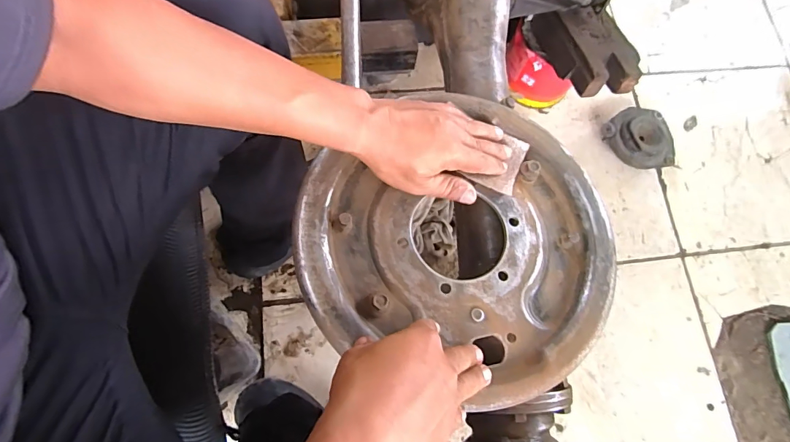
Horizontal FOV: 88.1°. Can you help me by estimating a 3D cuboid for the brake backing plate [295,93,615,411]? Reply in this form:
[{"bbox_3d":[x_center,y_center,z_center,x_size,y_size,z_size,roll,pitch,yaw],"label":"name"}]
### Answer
[{"bbox_3d":[0.068,0.018,0.382,0.292,0.054,0.266,0,76,-1],"label":"brake backing plate"}]

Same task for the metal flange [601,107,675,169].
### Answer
[{"bbox_3d":[0.497,-0.163,0.827,0.122,0.052,0.131,1,75,-4],"label":"metal flange"}]

